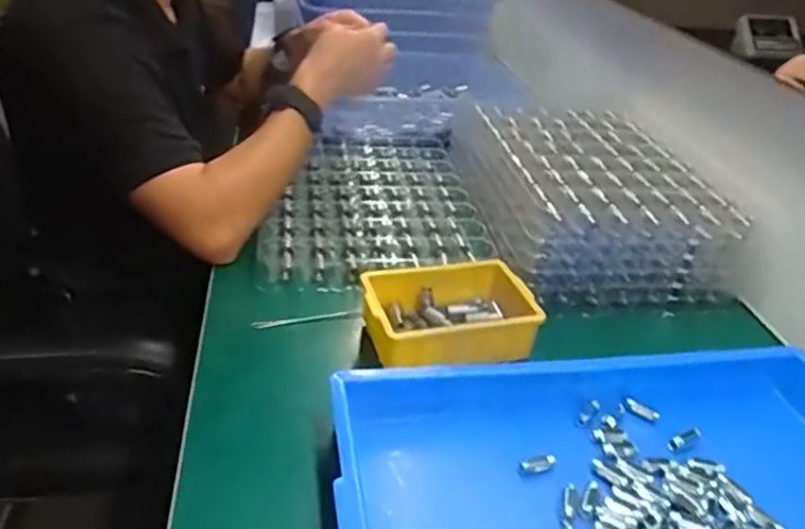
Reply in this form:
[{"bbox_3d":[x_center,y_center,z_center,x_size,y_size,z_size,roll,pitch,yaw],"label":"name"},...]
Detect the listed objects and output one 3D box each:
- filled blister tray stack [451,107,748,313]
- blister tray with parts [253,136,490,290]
[{"bbox_3d":[0.218,-0.079,0.771,0.239,0.110,0.296,-4,34,-10],"label":"filled blister tray stack"},{"bbox_3d":[-0.045,-0.085,0.810,0.252,0.021,0.342,-3,34,-8],"label":"blister tray with parts"}]

